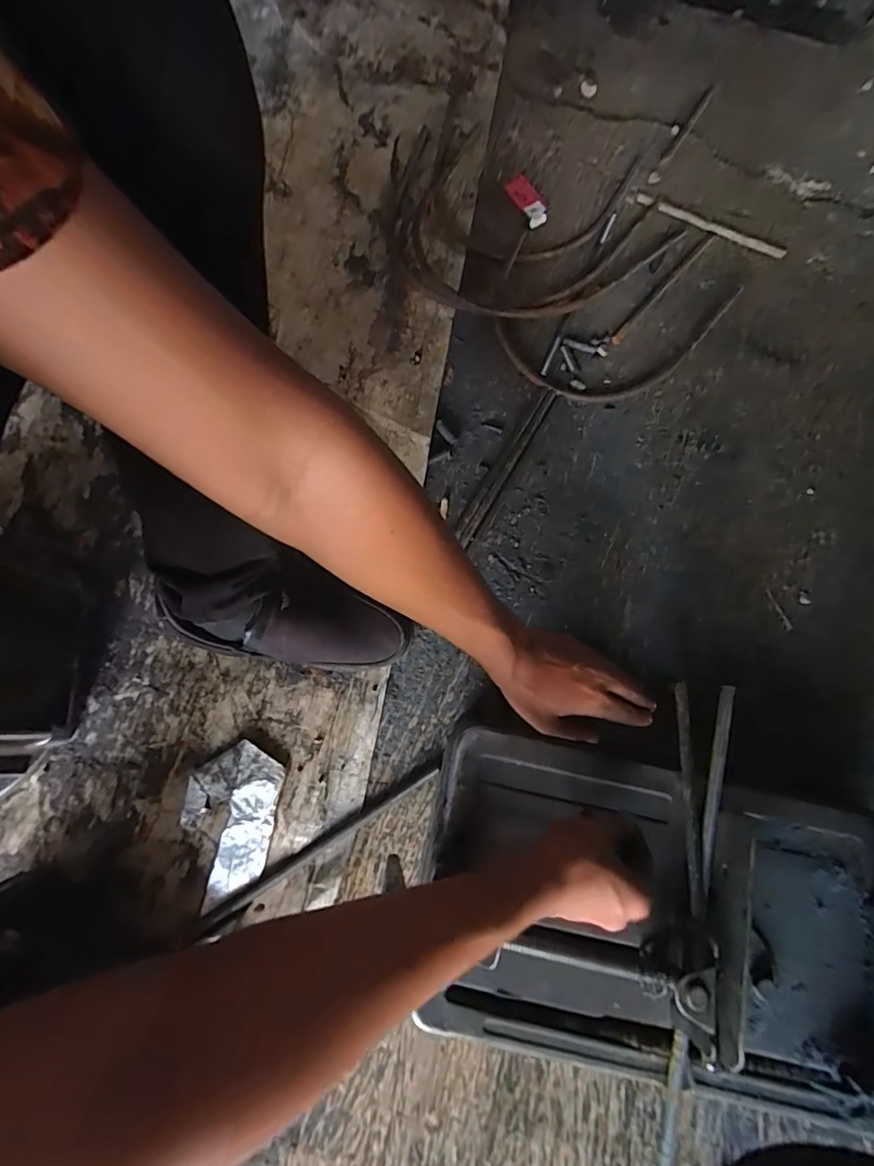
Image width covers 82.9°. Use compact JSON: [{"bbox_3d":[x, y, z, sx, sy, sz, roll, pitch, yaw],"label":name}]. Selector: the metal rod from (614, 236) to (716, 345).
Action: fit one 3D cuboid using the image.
[{"bbox_3d":[0.324,-0.422,0.700,0.013,0.017,0.251,40,77,9],"label":"metal rod"}]

